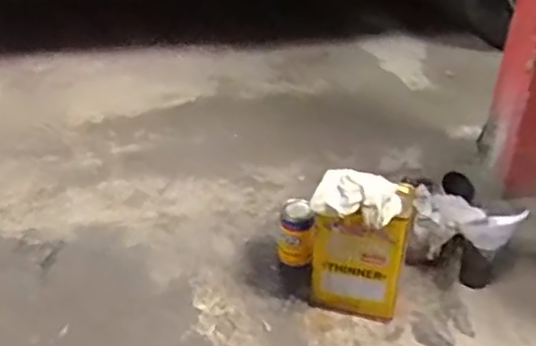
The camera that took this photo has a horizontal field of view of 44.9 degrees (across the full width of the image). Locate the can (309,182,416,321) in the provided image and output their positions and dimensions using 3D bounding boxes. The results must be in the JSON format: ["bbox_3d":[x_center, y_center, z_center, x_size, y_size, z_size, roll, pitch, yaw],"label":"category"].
[{"bbox_3d":[0.170,0.161,1.270,0.188,0.267,0.107,7,32,8],"label":"can"}]

